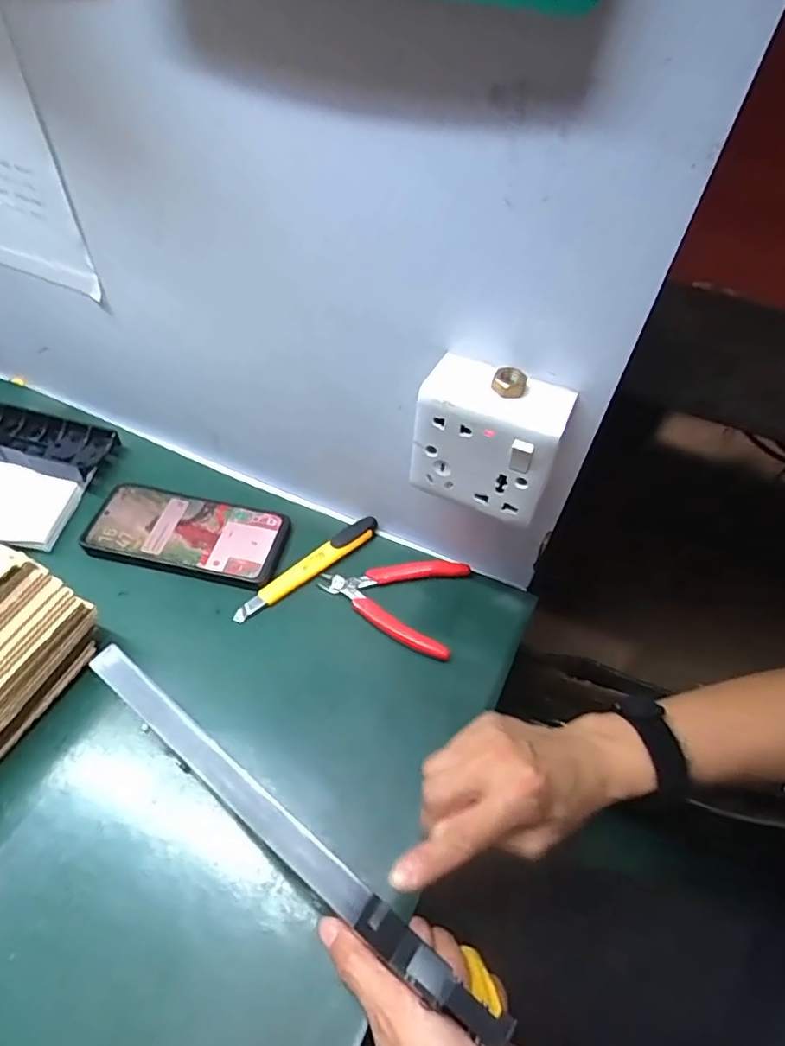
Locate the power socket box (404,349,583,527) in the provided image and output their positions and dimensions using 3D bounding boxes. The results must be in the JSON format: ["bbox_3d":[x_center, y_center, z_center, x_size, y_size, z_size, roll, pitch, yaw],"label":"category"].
[{"bbox_3d":[0.061,-0.054,0.368,0.085,0.086,0.045,24,52,15],"label":"power socket box"}]

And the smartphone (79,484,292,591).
[{"bbox_3d":[-0.180,0.009,0.511,0.166,0.013,0.081,10,50,4],"label":"smartphone"}]

